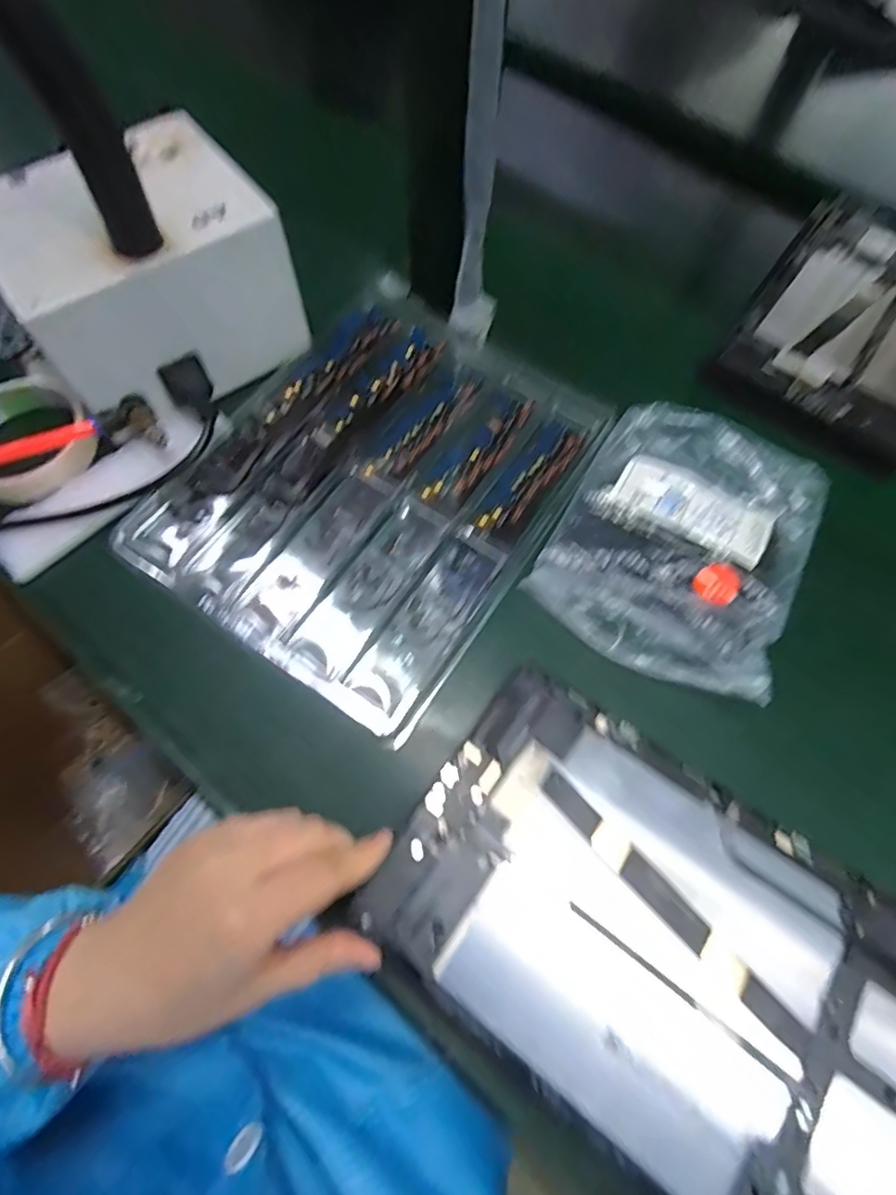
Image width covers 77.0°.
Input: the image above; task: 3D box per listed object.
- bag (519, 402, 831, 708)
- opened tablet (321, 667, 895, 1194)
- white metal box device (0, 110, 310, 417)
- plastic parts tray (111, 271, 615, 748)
[{"bbox_3d":[0.146,-0.039,0.344,0.141,0.032,0.169,29,68,10],"label":"bag"},{"bbox_3d":[0.093,0.148,0.241,0.235,0.012,0.147,32,65,15],"label":"opened tablet"},{"bbox_3d":[-0.199,-0.211,0.366,0.155,0.099,0.131,-34,73,-16],"label":"white metal box device"},{"bbox_3d":[-0.041,-0.081,0.370,0.216,0.023,0.272,33,69,11],"label":"plastic parts tray"}]

